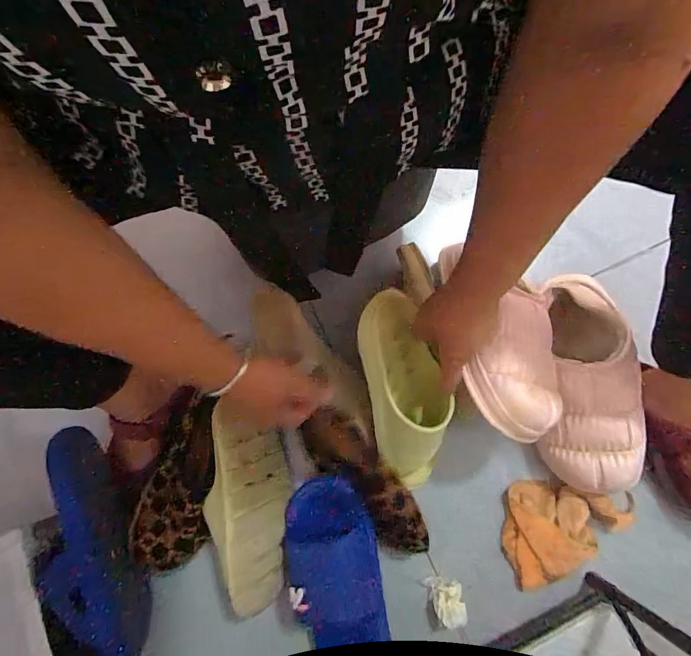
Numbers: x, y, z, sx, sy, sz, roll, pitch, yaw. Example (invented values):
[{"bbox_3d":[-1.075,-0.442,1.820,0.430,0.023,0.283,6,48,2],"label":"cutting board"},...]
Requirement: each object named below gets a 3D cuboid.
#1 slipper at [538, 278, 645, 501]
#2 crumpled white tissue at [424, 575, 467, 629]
[{"bbox_3d":[0.301,0.067,0.524,0.090,0.083,0.266,1,80,1],"label":"slipper"},{"bbox_3d":[0.131,0.350,0.531,0.042,0.034,0.051,-10,80,-1],"label":"crumpled white tissue"}]

